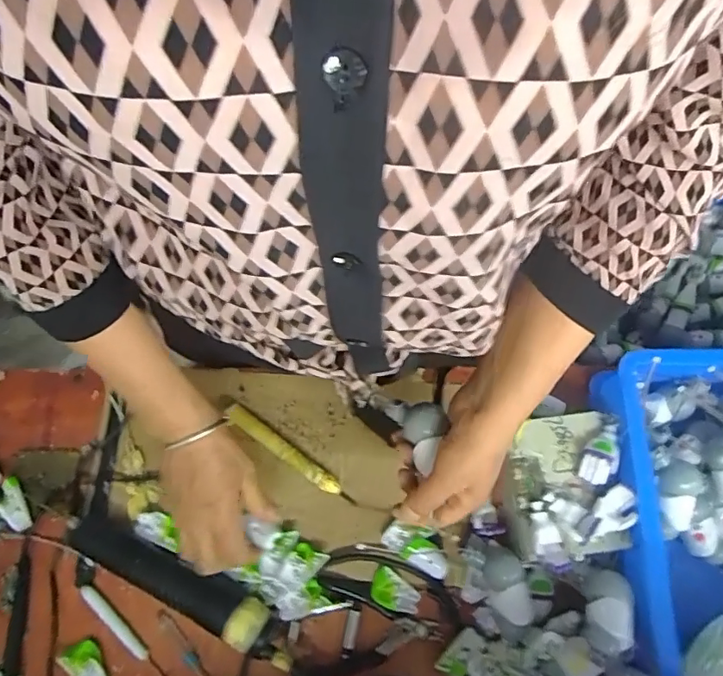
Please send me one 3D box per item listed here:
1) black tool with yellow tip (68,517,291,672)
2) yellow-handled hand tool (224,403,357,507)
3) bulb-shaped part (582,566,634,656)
[{"bbox_3d":[-0.161,0.220,0.454,0.219,0.037,0.047,21,70,7],"label":"black tool with yellow tip"},{"bbox_3d":[-0.071,0.113,0.500,0.152,0.020,0.015,34,72,11],"label":"yellow-handled hand tool"},{"bbox_3d":[0.209,0.232,0.429,0.038,0.037,0.067,54,37,-23],"label":"bulb-shaped part"}]

